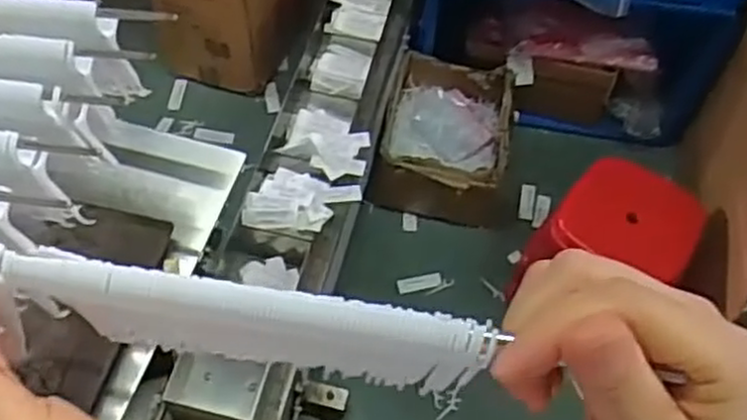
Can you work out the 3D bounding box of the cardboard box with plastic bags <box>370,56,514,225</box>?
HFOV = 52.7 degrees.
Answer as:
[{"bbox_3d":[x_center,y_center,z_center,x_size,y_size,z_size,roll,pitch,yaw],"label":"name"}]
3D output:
[{"bbox_3d":[0.157,-0.149,1.626,0.259,0.171,0.354,14,59,8],"label":"cardboard box with plastic bags"}]

